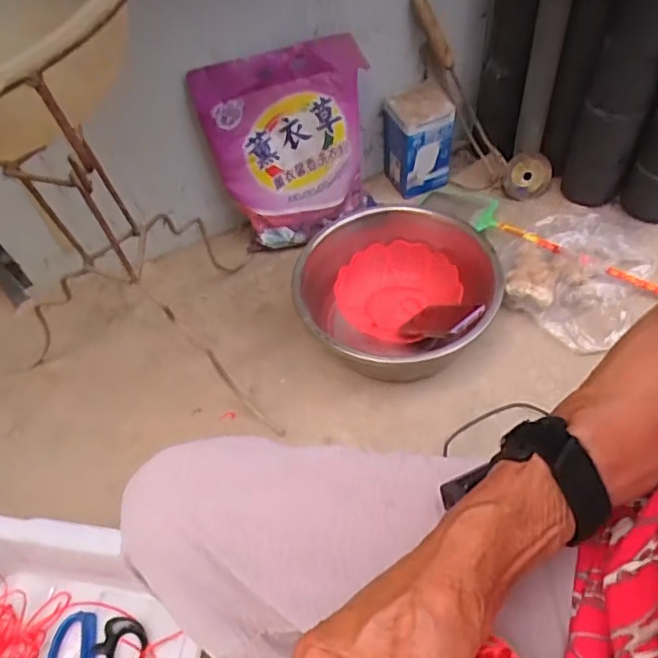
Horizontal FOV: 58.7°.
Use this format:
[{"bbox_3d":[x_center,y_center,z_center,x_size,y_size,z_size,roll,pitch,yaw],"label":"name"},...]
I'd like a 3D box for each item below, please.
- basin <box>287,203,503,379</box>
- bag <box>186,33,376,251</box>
[{"bbox_3d":[0.113,-0.045,0.935,0.287,0.135,0.302,-3,52,4],"label":"basin"},{"bbox_3d":[-0.065,-0.304,1.004,0.271,0.305,0.104,-13,52,-4],"label":"bag"}]

